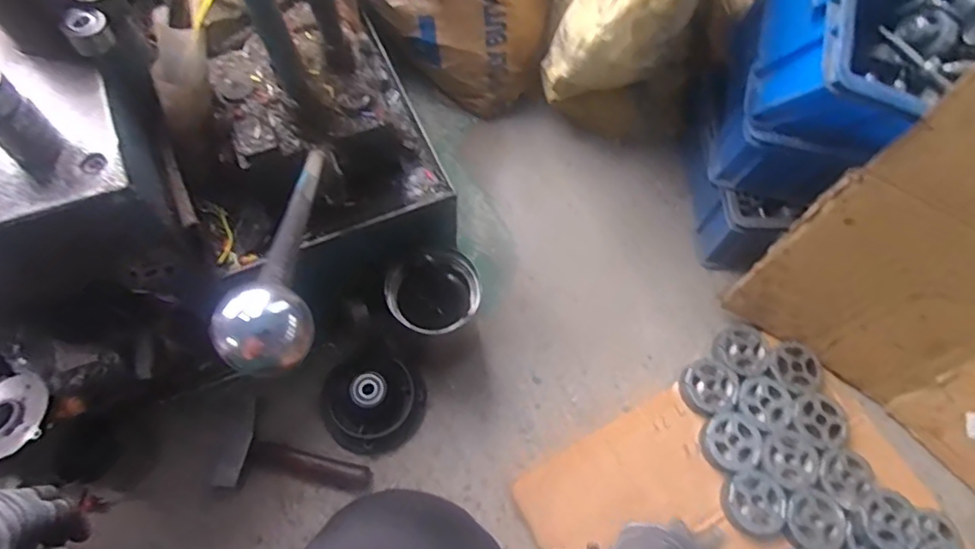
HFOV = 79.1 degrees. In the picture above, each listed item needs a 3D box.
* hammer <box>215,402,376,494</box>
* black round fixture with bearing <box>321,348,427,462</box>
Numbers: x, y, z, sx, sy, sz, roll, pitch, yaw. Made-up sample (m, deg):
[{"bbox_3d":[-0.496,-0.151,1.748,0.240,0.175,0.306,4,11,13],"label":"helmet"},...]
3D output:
[{"bbox_3d":[-0.258,0.254,0.799,0.196,0.042,0.103,13,65,3],"label":"hammer"},{"bbox_3d":[-0.159,0.168,0.807,0.139,0.059,0.135,1,65,-3],"label":"black round fixture with bearing"}]

